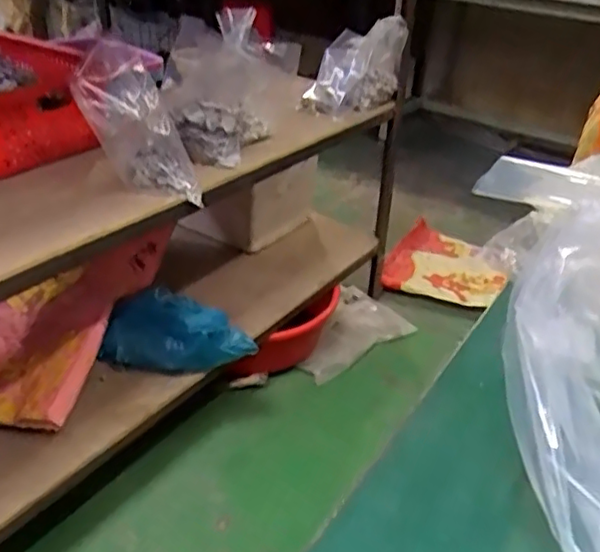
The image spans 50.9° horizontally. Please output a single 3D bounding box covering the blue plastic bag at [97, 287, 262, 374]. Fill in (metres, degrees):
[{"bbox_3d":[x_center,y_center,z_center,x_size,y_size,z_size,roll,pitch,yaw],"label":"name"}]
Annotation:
[{"bbox_3d":[-0.232,0.118,1.210,0.285,0.131,0.107,9,32,10],"label":"blue plastic bag"}]

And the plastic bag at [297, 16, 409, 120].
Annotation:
[{"bbox_3d":[0.125,-0.477,1.454,0.224,0.196,0.265,5,32,3],"label":"plastic bag"}]

